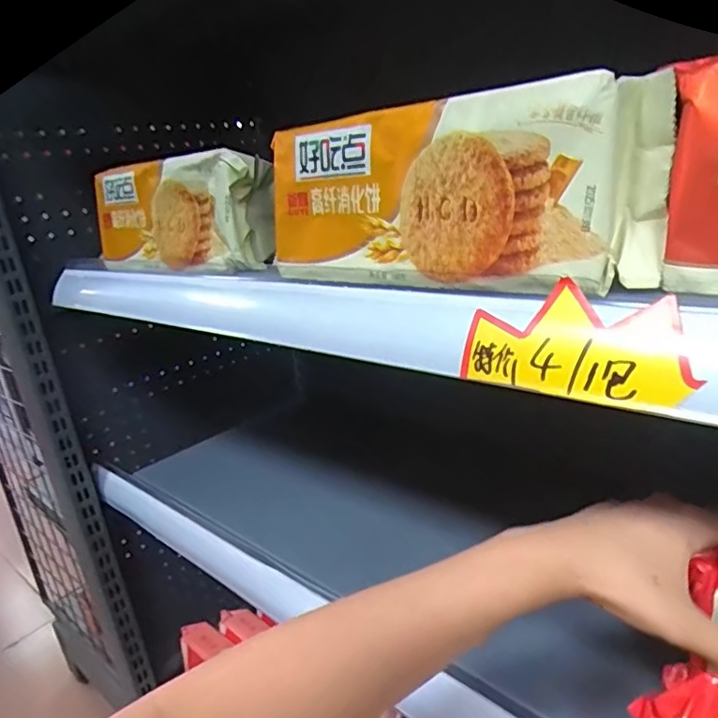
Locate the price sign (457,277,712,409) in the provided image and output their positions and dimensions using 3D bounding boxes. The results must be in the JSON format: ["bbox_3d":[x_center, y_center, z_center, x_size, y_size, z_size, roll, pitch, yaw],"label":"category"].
[{"bbox_3d":[0.095,-0.009,0.251,0.098,0.048,0.005,7,-5,40],"label":"price sign"}]

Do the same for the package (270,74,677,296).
[{"bbox_3d":[0.040,-0.093,0.312,0.233,0.087,0.050,11,27,44],"label":"package"}]

